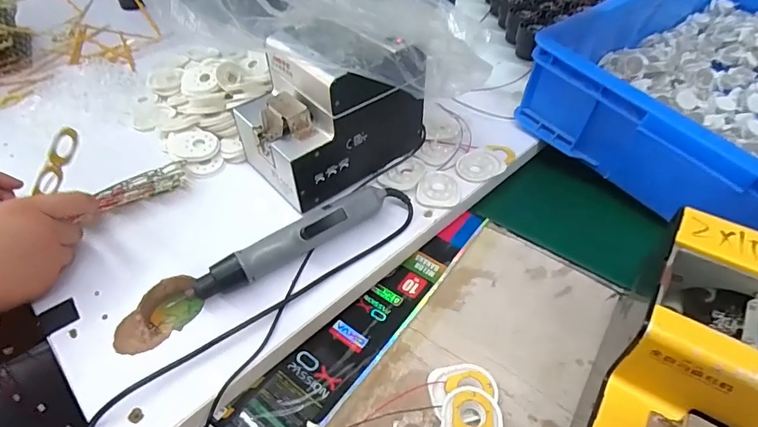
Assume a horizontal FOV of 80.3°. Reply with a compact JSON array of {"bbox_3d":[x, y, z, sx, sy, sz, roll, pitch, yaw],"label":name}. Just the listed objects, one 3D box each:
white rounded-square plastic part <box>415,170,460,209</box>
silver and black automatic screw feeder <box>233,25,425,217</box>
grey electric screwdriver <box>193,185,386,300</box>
[{"bbox_3d":[0.068,-0.028,0.525,0.048,0.007,0.054,2,47,4],"label":"white rounded-square plastic part"},{"bbox_3d":[-0.051,-0.119,0.509,0.199,0.155,0.128,-23,50,-18],"label":"silver and black automatic screw feeder"},{"bbox_3d":[-0.084,0.029,0.453,0.200,0.046,0.031,-26,52,-21],"label":"grey electric screwdriver"}]

